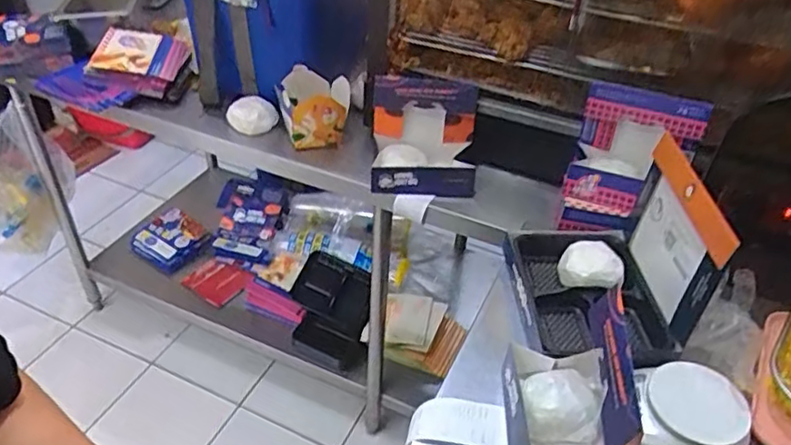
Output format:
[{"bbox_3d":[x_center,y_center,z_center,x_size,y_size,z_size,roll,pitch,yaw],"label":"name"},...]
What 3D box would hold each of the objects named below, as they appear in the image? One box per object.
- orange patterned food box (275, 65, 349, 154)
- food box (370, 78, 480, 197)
[{"bbox_3d":[-0.152,-0.203,1.155,0.136,0.117,0.114,-1,40,-6],"label":"orange patterned food box"},{"bbox_3d":[0.048,-0.150,1.071,0.183,0.136,0.156,5,40,2],"label":"food box"}]

